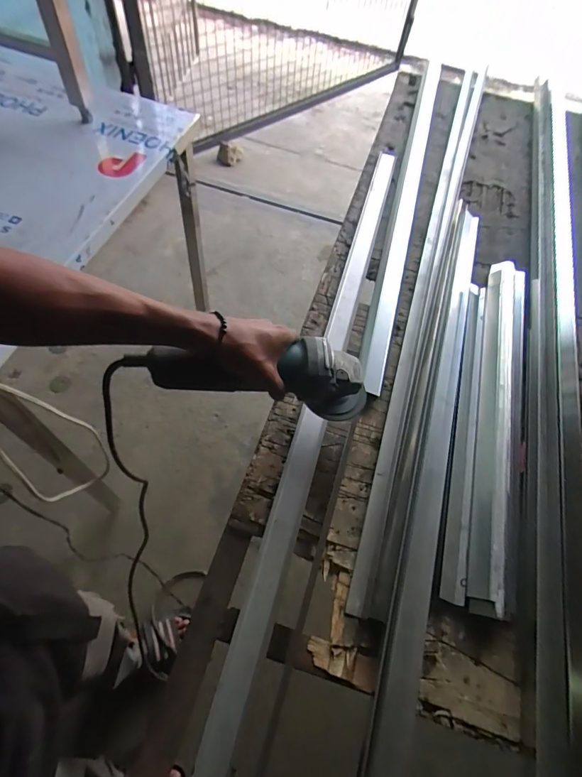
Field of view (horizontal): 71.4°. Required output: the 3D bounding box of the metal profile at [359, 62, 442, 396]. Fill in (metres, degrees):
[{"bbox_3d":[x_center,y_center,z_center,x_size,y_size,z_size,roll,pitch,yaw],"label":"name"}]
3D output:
[{"bbox_3d":[0.267,-0.463,0.915,0.048,0.025,1.099,15,60,4],"label":"metal profile"}]

